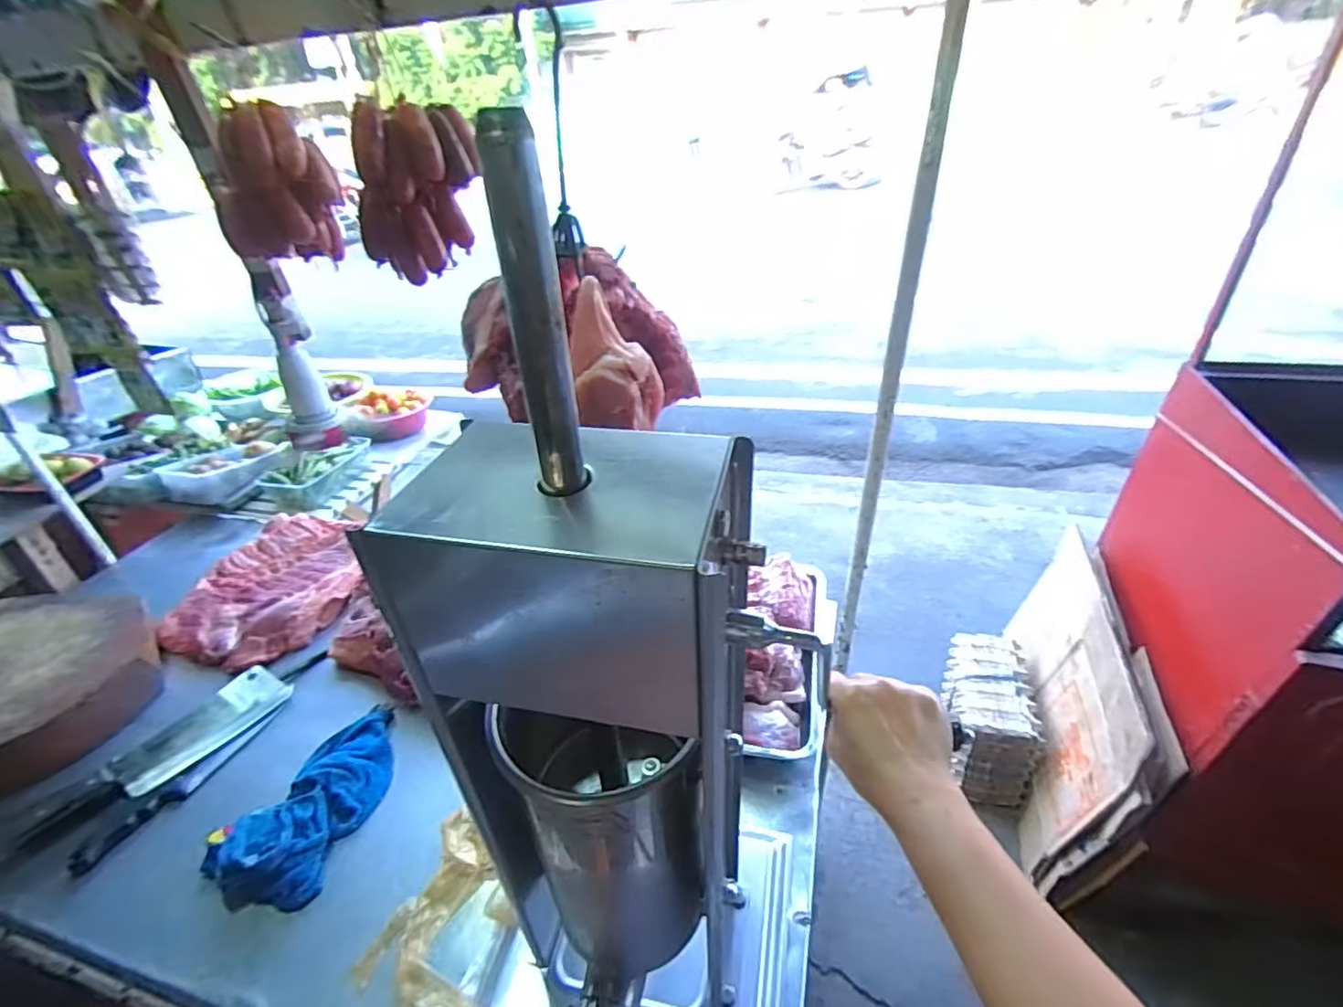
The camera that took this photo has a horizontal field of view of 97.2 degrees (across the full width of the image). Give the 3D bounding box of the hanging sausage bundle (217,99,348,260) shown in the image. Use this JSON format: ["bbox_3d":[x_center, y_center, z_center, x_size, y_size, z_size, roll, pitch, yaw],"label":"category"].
[{"bbox_3d":[-0.437,-0.344,0.648,0.120,0.144,0.064,-25,41,-27],"label":"hanging sausage bundle"}]

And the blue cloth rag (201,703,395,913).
[{"bbox_3d":[-0.484,0.399,0.813,0.166,0.062,0.275,9,38,17],"label":"blue cloth rag"}]

